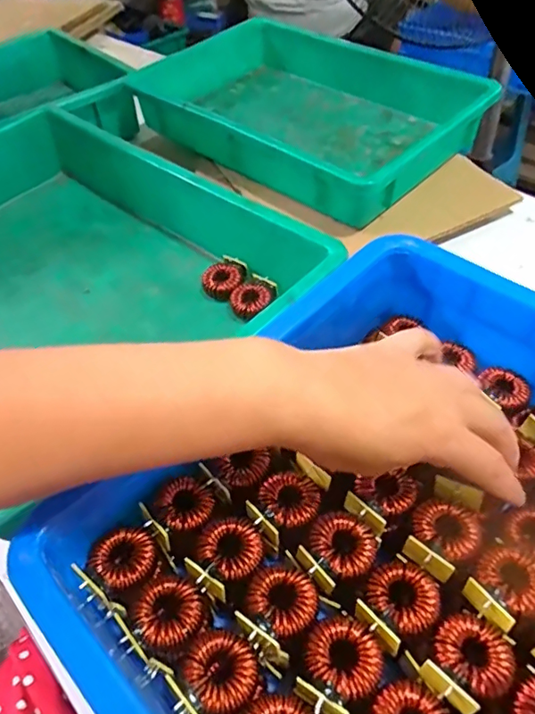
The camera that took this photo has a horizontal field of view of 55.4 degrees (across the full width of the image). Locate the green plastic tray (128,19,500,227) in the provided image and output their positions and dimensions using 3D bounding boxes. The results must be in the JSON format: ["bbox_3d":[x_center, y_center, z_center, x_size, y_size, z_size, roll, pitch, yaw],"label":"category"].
[{"bbox_3d":[0.043,-0.294,0.607,0.372,0.066,0.245,35,61,30],"label":"green plastic tray"}]

